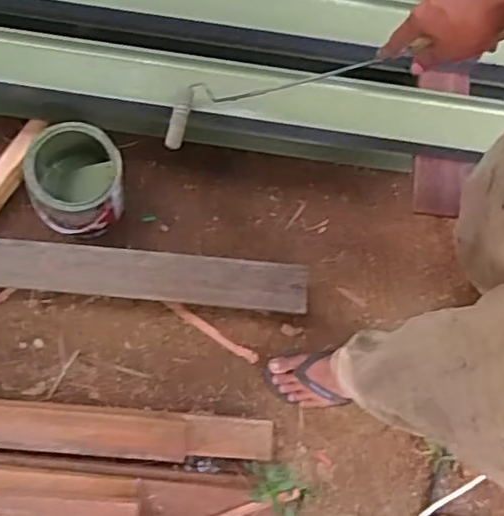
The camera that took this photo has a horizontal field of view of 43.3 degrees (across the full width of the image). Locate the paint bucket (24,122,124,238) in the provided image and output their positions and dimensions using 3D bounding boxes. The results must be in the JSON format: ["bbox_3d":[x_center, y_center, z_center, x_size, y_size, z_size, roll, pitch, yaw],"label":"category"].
[{"bbox_3d":[-0.322,-0.147,1.186,0.161,0.164,0.168,0,78,-1],"label":"paint bucket"}]

